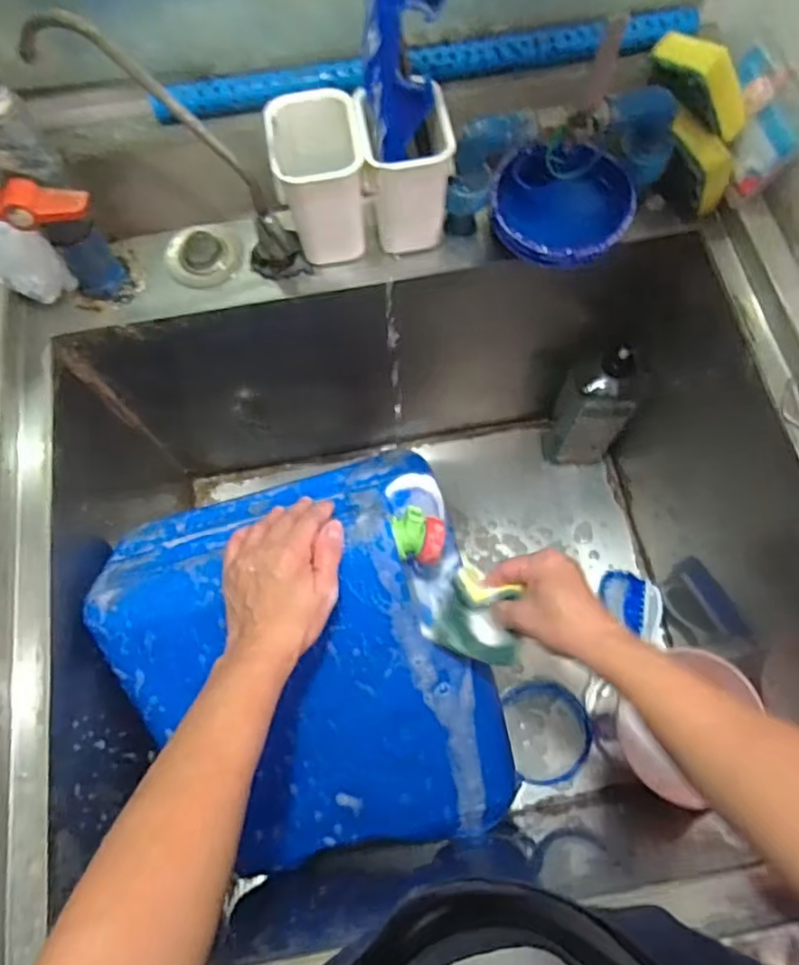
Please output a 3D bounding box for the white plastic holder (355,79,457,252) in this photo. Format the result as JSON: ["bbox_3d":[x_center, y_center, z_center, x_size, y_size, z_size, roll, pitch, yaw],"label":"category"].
[{"bbox_3d":[0.005,-0.267,0.557,0.072,0.108,0.073,-9,71,-1],"label":"white plastic holder"}]

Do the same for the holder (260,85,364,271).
[{"bbox_3d":[-0.067,-0.260,0.550,0.071,0.110,0.084,-12,71,-2],"label":"holder"}]

